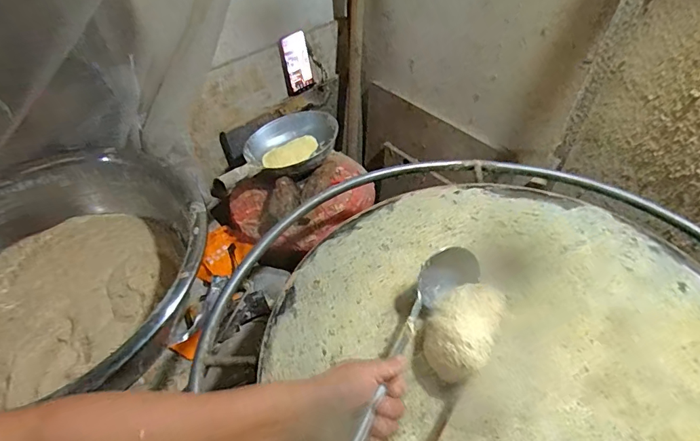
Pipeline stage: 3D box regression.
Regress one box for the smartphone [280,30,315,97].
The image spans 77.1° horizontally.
[{"bbox_3d":[-0.147,-0.429,1.208,0.088,0.161,0.011,-33,47,-22],"label":"smartphone"}]

